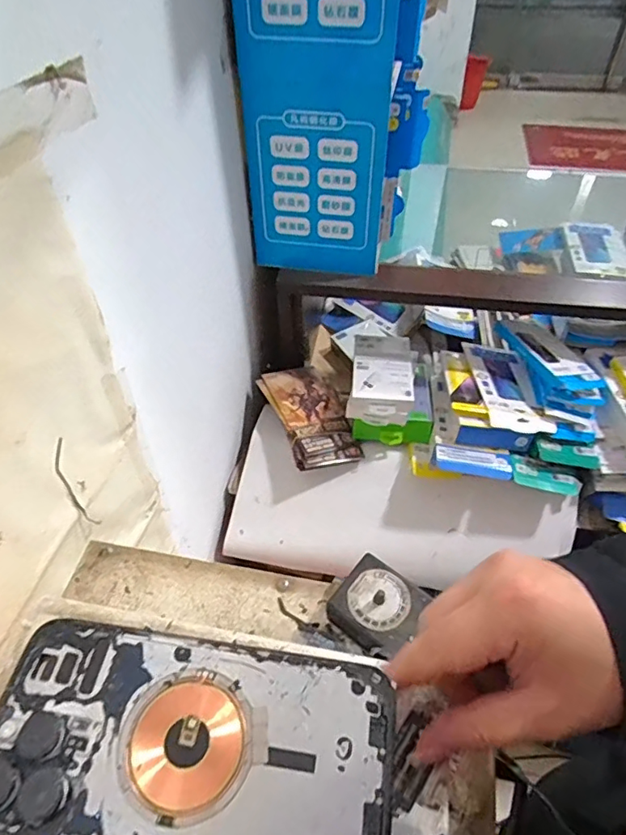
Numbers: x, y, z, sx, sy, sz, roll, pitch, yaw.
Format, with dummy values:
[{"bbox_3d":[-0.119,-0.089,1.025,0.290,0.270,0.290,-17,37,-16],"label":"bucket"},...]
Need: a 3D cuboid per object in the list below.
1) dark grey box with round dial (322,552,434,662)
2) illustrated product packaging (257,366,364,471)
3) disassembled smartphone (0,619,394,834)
[{"bbox_3d":[0.043,0.130,0.362,0.053,0.035,0.052,34,56,28],"label":"dark grey box with round dial"},{"bbox_3d":[0.001,-0.008,1.004,0.141,0.053,0.219,-19,50,-16],"label":"illustrated product packaging"},{"bbox_3d":[-0.050,0.128,0.209,0.157,0.004,0.076,7,48,6],"label":"disassembled smartphone"}]

